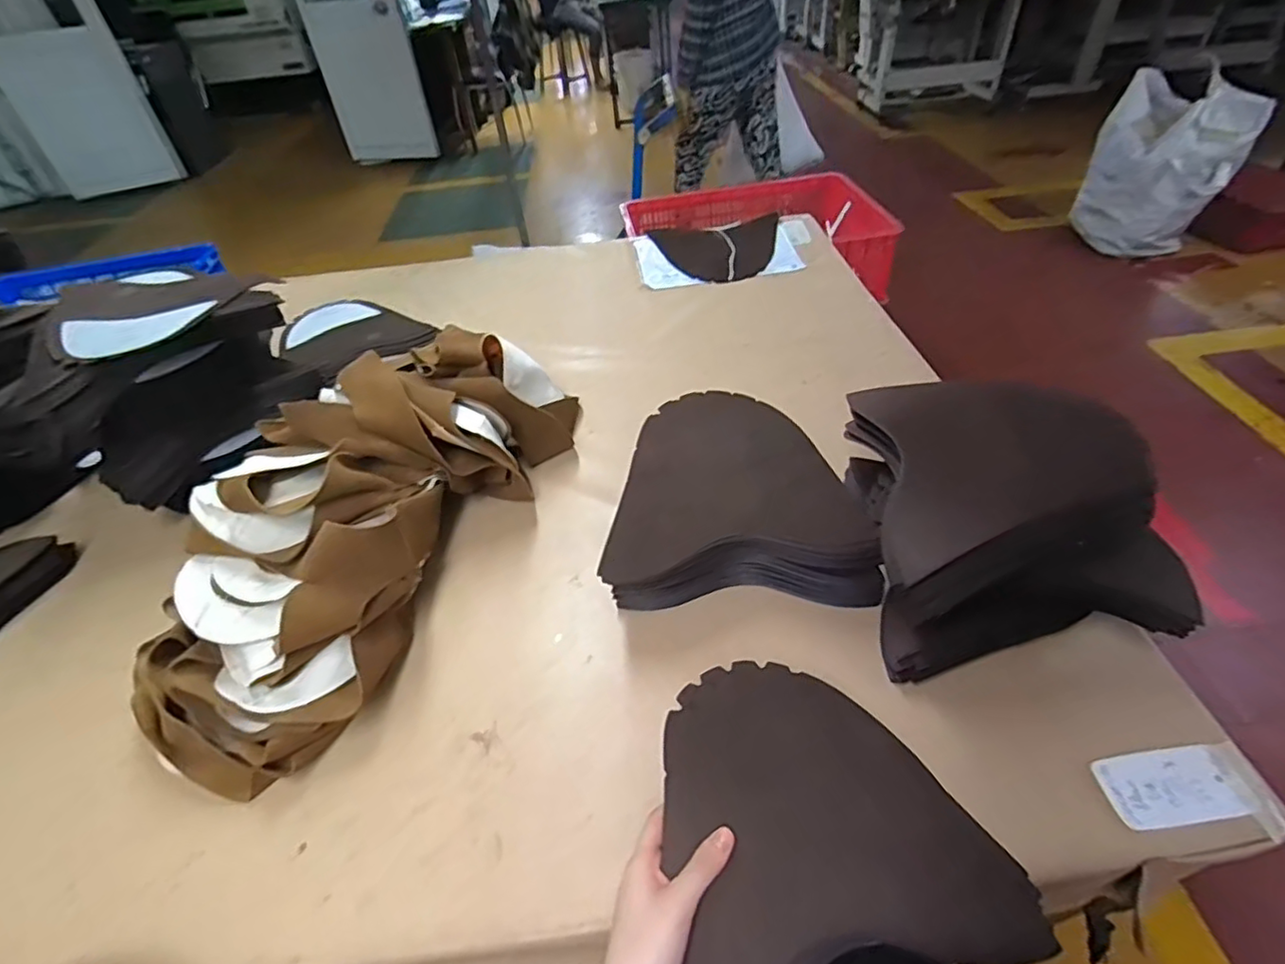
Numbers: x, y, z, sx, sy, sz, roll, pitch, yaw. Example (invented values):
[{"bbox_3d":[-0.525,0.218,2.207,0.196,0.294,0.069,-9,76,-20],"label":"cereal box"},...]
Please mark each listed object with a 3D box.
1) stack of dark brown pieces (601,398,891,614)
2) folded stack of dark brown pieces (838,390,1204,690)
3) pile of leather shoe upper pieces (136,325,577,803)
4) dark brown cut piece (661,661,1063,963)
[{"bbox_3d":[0.095,0.021,0.635,0.251,0.132,0.201,-4,46,4],"label":"stack of dark brown pieces"},{"bbox_3d":[0.313,0.018,0.554,0.231,0.159,0.240,-6,46,1],"label":"folded stack of dark brown pieces"},{"bbox_3d":[-0.280,0.018,0.648,0.214,0.167,0.547,14,50,20],"label":"pile of leather shoe upper pieces"},{"bbox_3d":[0.127,0.233,0.447,0.229,0.027,0.210,-10,46,-3],"label":"dark brown cut piece"}]

